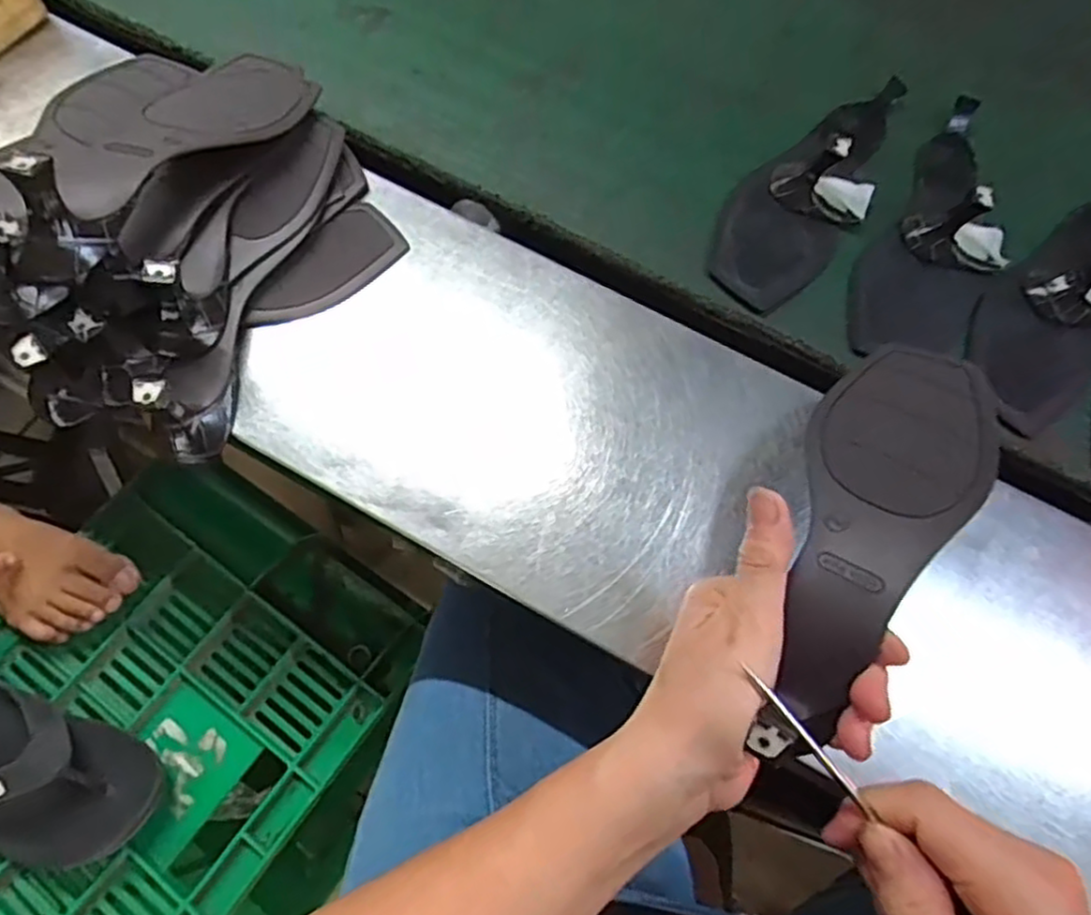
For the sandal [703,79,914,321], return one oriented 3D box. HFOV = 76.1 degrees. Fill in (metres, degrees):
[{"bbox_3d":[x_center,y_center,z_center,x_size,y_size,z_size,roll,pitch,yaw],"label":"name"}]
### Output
[{"bbox_3d":[0.195,-0.200,0.481,0.076,0.050,0.237,38,69,12],"label":"sandal"}]

